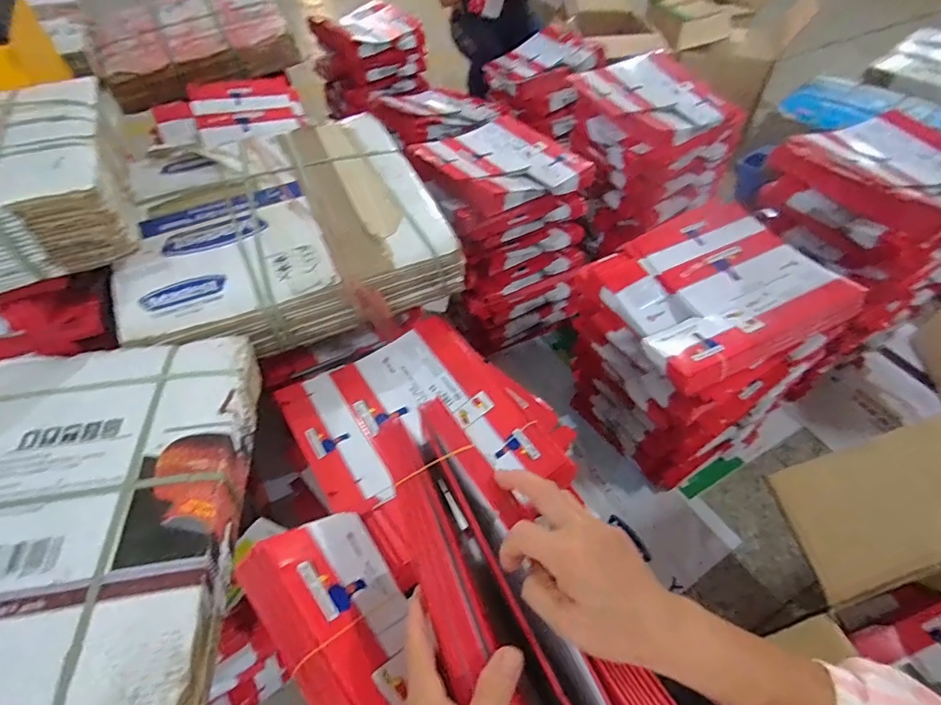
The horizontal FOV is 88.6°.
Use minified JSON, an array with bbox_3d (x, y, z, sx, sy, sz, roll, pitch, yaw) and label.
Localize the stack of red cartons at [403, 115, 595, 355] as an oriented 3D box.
[{"bbox_3d":[0.079,-0.328,1.307,0.348,0.411,0.394,-18,52,-13],"label":"stack of red cartons"}]

